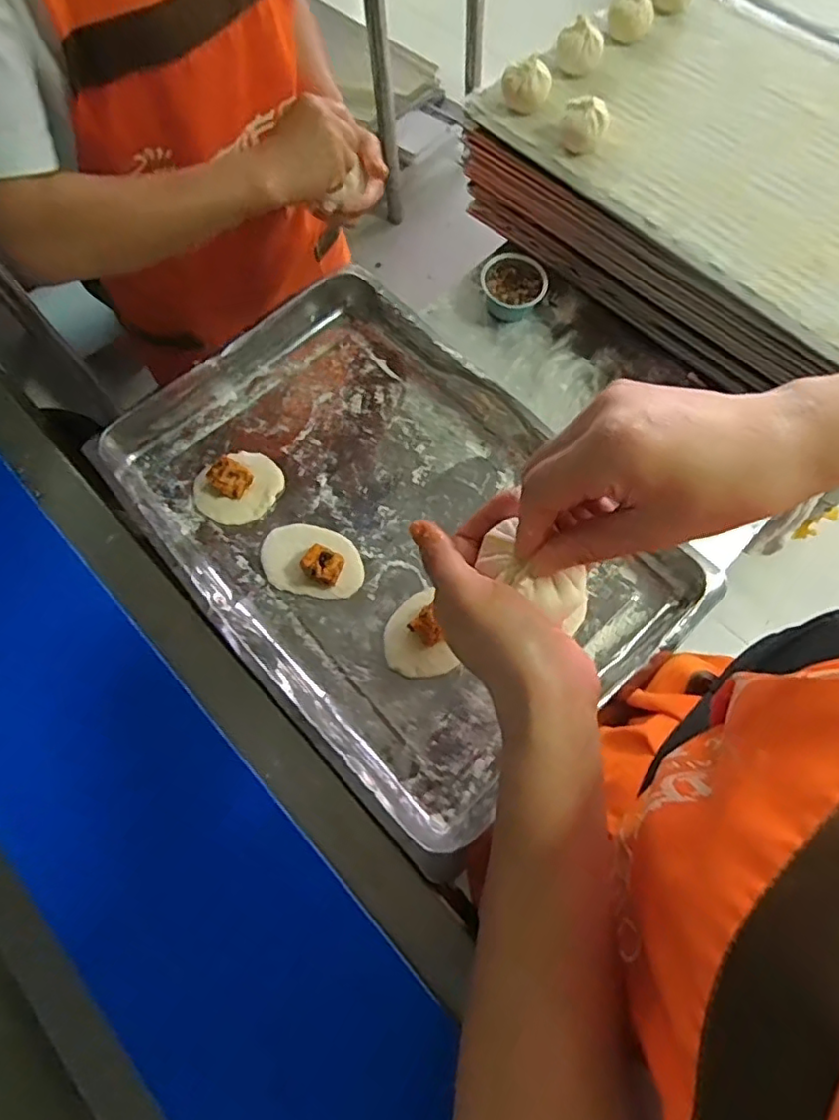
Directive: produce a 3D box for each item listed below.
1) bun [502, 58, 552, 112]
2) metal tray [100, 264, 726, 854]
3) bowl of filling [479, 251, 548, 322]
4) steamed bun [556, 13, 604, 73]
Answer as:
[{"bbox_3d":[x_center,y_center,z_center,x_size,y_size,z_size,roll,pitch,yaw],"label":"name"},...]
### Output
[{"bbox_3d":[0.127,-0.561,0.698,0.056,0.044,0.055,6,69,4],"label":"bun"},{"bbox_3d":[-0.041,-0.046,0.646,0.391,0.055,0.593,-42,73,-13],"label":"metal tray"},{"bbox_3d":[0.118,-0.345,0.753,0.079,0.036,0.080,-10,68,-2],"label":"bowl of filling"},{"bbox_3d":[0.194,-0.618,0.714,0.057,0.048,0.047,11,69,6],"label":"steamed bun"}]

